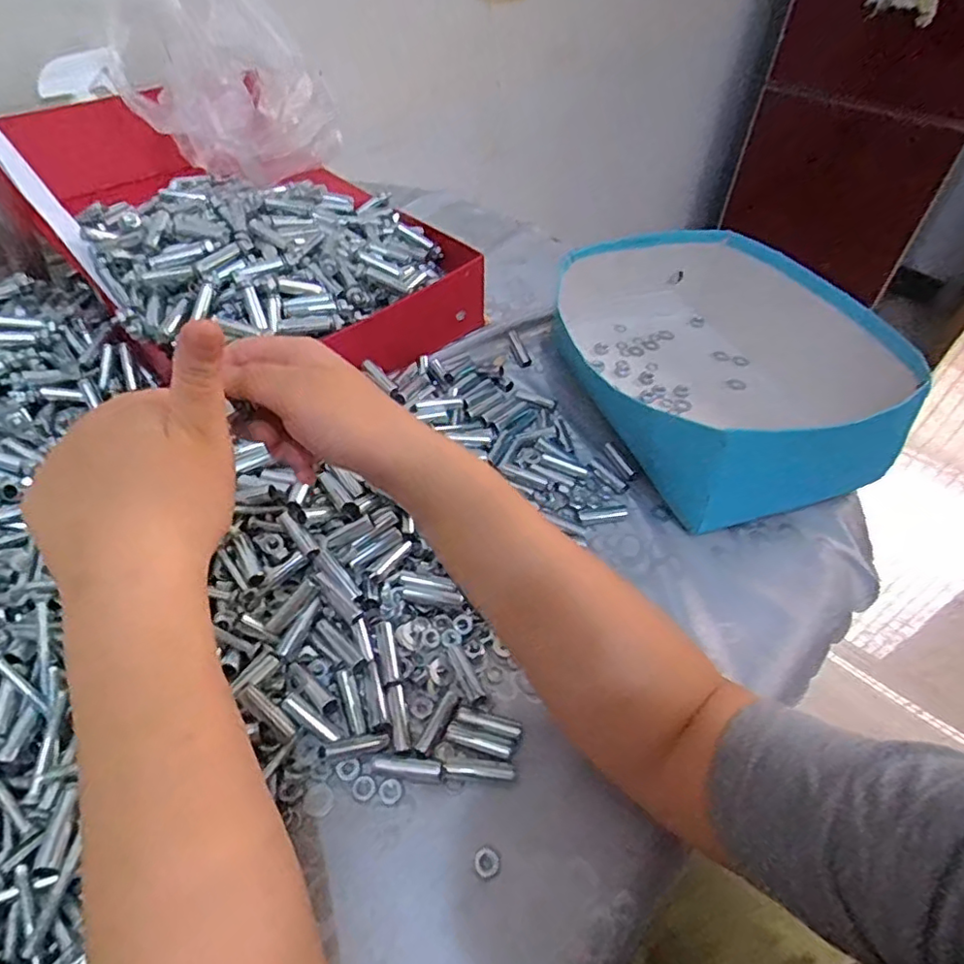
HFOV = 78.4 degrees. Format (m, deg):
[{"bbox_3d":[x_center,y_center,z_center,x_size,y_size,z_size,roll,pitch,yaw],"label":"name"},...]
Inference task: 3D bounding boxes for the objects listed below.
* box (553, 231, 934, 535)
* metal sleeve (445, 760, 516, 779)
[{"bbox_3d":[0.214,-0.118,0.533,0.244,0.098,0.312,-5,49,-7],"label":"box"},{"bbox_3d":[-0.001,0.164,0.336,0.039,0.009,0.007,5,49,2],"label":"metal sleeve"}]

